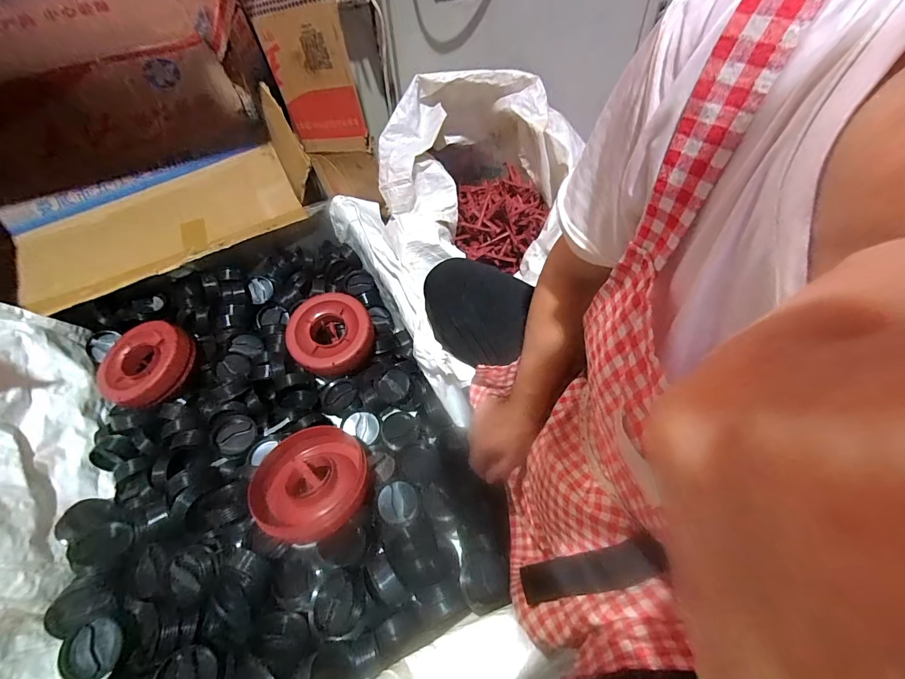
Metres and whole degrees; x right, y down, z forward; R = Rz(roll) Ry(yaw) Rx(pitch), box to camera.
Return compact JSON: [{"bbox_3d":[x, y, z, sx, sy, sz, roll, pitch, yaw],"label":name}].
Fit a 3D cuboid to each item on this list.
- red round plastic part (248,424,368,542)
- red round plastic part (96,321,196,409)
[{"bbox_3d":[-0.210,0.207,0.566,0.161,0.057,0.182,-12,39,-27],"label":"red round plastic part"},{"bbox_3d":[-0.560,0.042,0.698,0.149,0.042,0.156,22,68,16],"label":"red round plastic part"}]

